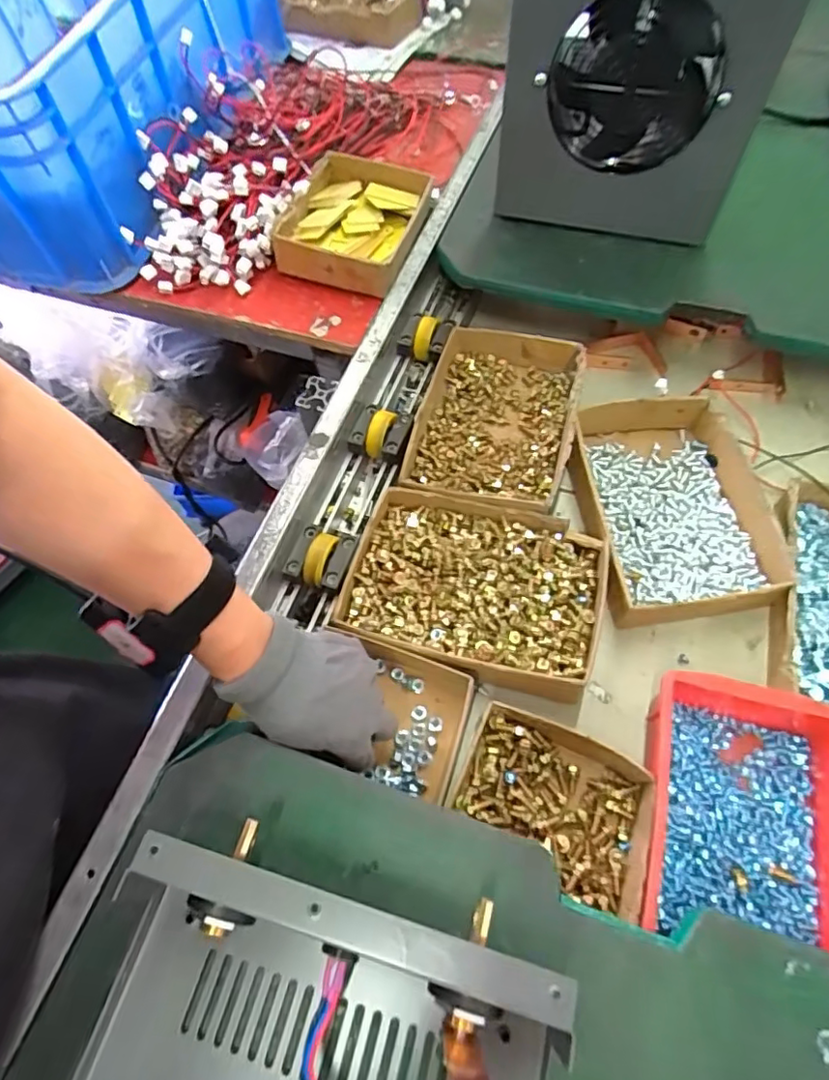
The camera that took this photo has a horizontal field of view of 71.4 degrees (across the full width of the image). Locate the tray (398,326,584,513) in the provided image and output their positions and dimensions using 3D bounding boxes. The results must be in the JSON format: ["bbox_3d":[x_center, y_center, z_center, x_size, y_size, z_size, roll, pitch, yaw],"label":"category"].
[{"bbox_3d":[0.082,-0.126,0.587,0.150,0.046,0.216,12,62,9],"label":"tray"}]

